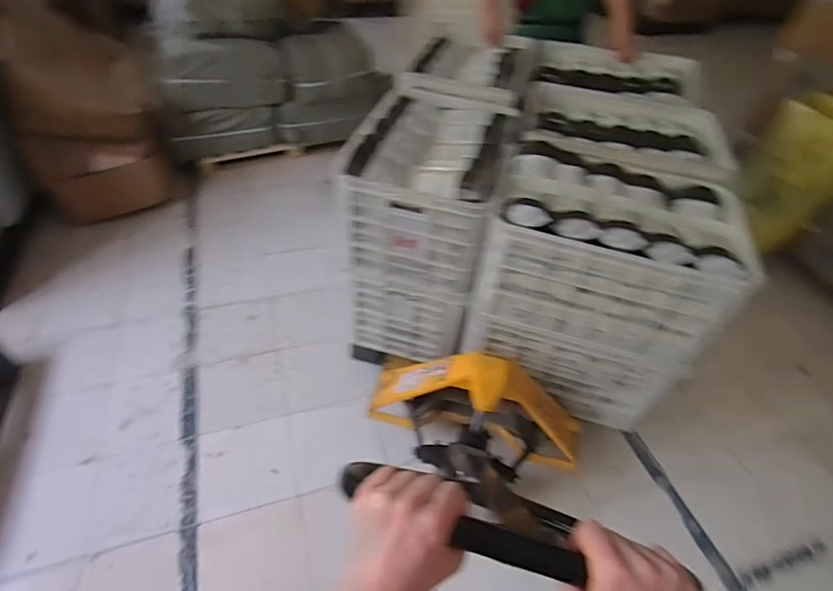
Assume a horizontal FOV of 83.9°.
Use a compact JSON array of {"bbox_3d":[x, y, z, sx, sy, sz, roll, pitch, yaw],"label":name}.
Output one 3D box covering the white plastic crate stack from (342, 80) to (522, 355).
[{"bbox_3d":[0.054,-0.232,1.590,0.411,0.738,0.666,12,39,11],"label":"white plastic crate stack"}]

